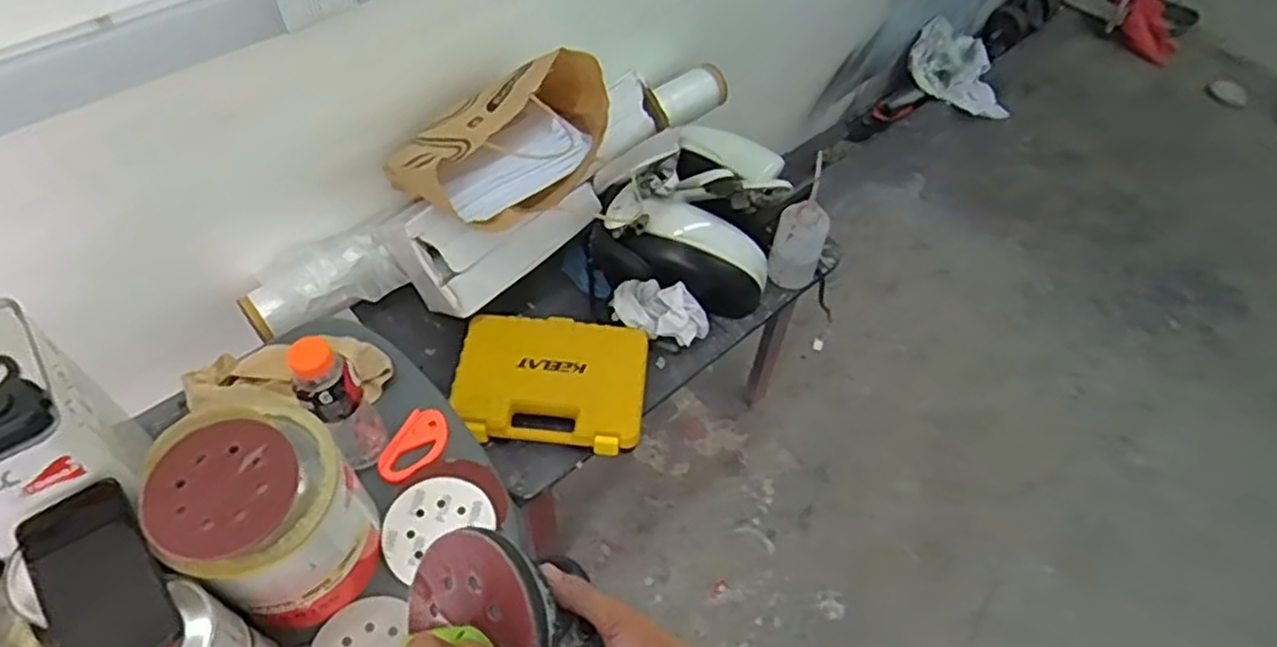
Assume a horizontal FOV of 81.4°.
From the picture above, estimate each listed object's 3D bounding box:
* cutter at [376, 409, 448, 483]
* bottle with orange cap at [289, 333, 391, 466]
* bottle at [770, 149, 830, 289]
[{"bbox_3d":[-0.267,0.147,0.891,0.061,0.008,0.099,23,57,11],"label":"cutter"},{"bbox_3d":[-0.325,0.079,0.803,0.057,0.214,0.072,-27,62,-21],"label":"bottle with orange cap"},{"bbox_3d":[0.266,-0.153,1.188,0.079,0.205,0.080,20,56,9],"label":"bottle"}]

